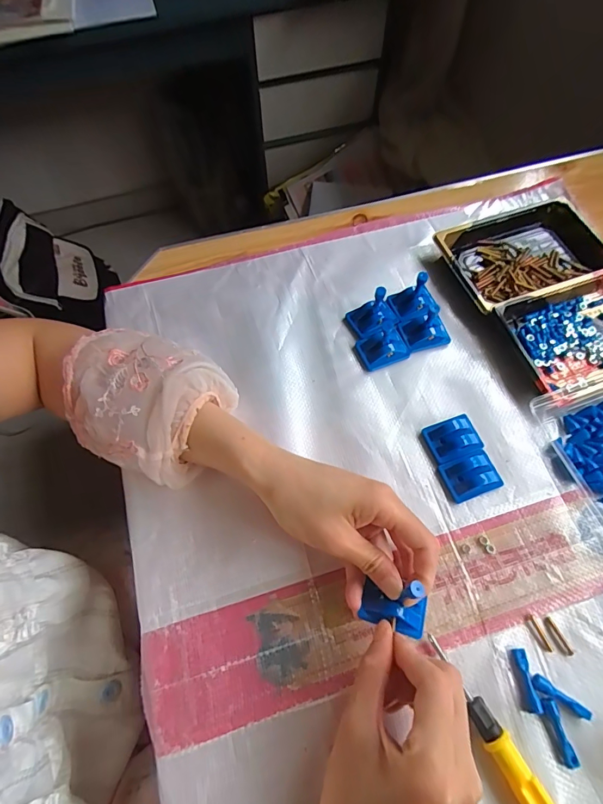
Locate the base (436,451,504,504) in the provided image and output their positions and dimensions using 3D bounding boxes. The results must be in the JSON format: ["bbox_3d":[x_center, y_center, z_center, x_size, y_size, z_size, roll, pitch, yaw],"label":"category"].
[{"bbox_3d":[0.142,0.060,0.353,0.046,0.017,0.034,-16,65,-7],"label":"base"}]

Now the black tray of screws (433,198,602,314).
[{"bbox_3d":[0.234,-0.159,0.450,0.163,0.021,0.110,-19,65,-8],"label":"black tray of screws"}]

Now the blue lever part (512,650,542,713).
[{"bbox_3d":[0.154,0.190,0.292,0.010,0.007,0.037,-2,64,0],"label":"blue lever part"}]

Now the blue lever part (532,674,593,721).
[{"bbox_3d":[0.175,0.199,0.288,0.039,0.005,0.010,28,68,14],"label":"blue lever part"}]

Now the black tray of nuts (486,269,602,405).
[{"bbox_3d":[0.272,-0.068,0.399,0.164,0.029,0.107,-18,65,-7],"label":"black tray of nuts"}]

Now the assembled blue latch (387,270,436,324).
[{"bbox_3d":[0.109,-0.103,0.409,0.039,0.039,0.030,-13,64,-5],"label":"assembled blue latch"}]

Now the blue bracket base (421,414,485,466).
[{"bbox_3d":[0.132,0.031,0.368,0.044,0.015,0.036,-17,65,-7],"label":"blue bracket base"}]

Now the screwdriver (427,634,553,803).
[{"bbox_3d":[0.127,0.221,0.272,0.016,0.015,0.141,-28,67,-12],"label":"screwdriver"}]

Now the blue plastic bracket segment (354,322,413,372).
[{"bbox_3d":[0.076,-0.052,0.402,0.045,0.020,0.034,-20,65,-8],"label":"blue plastic bracket segment"}]

